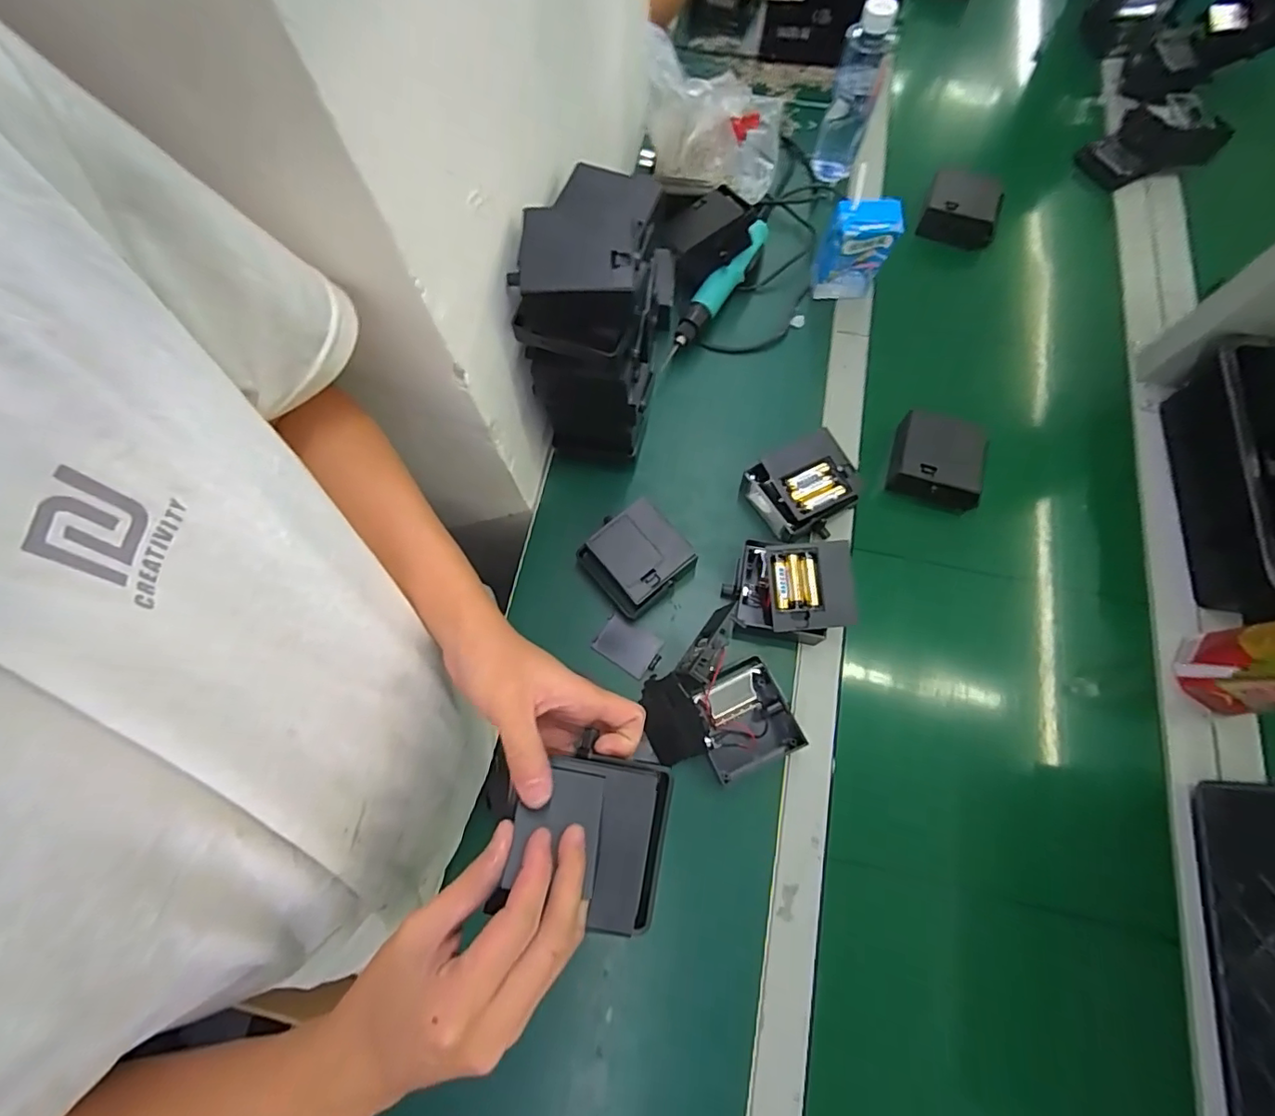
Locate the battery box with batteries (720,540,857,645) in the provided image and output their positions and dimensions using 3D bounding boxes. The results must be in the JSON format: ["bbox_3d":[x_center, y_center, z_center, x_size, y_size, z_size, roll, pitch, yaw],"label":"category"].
[{"bbox_3d":[0.147,0.033,0.551,0.114,0.064,0.092,6,72,4],"label":"battery box with batteries"}]

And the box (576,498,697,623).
[{"bbox_3d":[0.000,0.001,0.572,0.086,0.044,0.093,-41,75,-11],"label":"box"}]

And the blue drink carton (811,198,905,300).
[{"bbox_3d":[0.245,-0.348,0.646,0.074,0.118,0.032,4,72,3],"label":"blue drink carton"}]

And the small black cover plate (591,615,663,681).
[{"bbox_3d":[-0.010,0.090,0.568,0.067,0.004,0.044,28,77,18],"label":"small black cover plate"}]

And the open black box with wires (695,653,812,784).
[{"bbox_3d":[0.097,0.150,0.520,0.082,0.041,0.088,-26,73,-7],"label":"open black box with wires"}]

